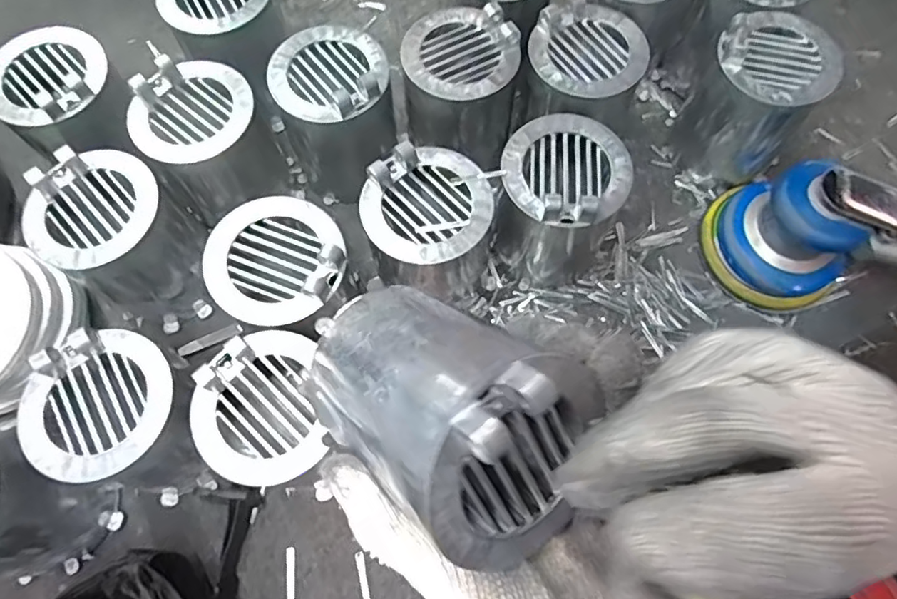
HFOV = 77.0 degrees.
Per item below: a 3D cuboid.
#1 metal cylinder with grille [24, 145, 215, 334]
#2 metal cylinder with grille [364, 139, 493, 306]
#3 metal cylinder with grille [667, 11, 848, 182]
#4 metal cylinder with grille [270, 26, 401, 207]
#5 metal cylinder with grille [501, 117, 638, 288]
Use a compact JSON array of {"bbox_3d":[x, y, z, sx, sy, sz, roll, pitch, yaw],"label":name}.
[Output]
[{"bbox_3d":[-0.229,-0.039,0.414,0.092,0.116,0.089,27,72,10],"label":"metal cylinder with grille"},{"bbox_3d":[-0.010,-0.045,0.409,0.084,0.114,0.087,0,70,0],"label":"metal cylinder with grille"},{"bbox_3d":[0.242,-0.158,0.459,0.086,0.118,0.090,35,74,12],"label":"metal cylinder with grille"},{"bbox_3d":[-0.085,-0.146,0.454,0.080,0.118,0.081,0,70,0],"label":"metal cylinder with grille"},{"bbox_3d":[0.081,-0.069,0.427,0.082,0.125,0.080,0,70,0],"label":"metal cylinder with grille"}]

